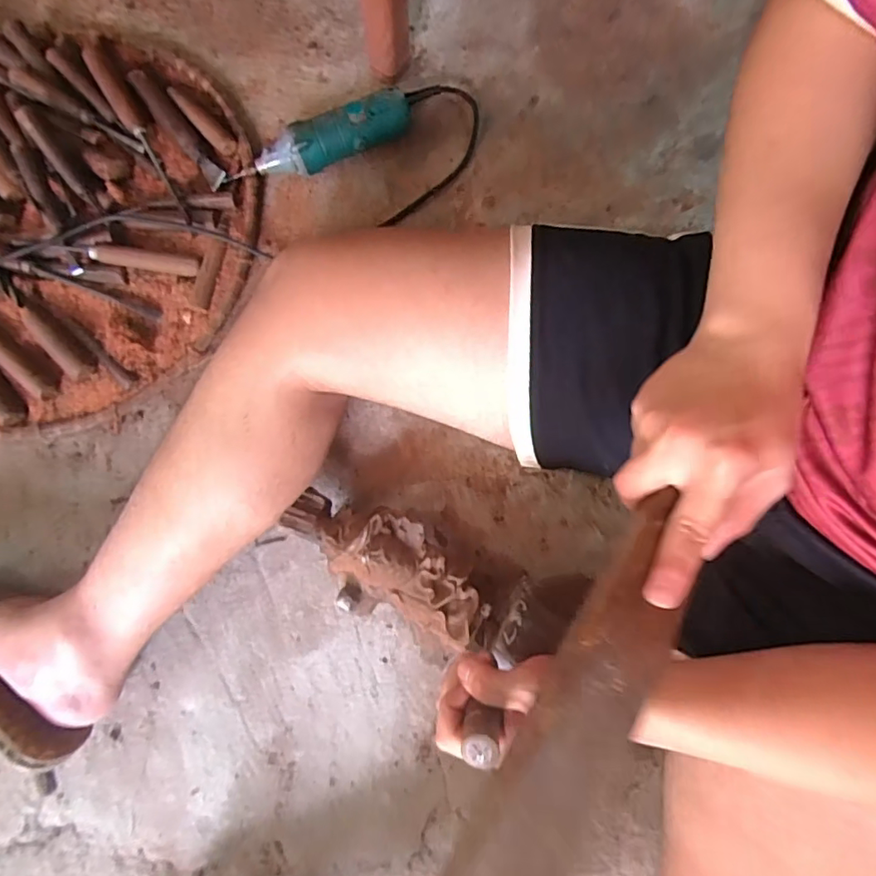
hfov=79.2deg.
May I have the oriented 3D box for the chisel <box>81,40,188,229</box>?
[{"bbox_3d":[-0.342,-0.354,0.606,0.033,0.034,0.231,-28,96,-6],"label":"chisel"}]

